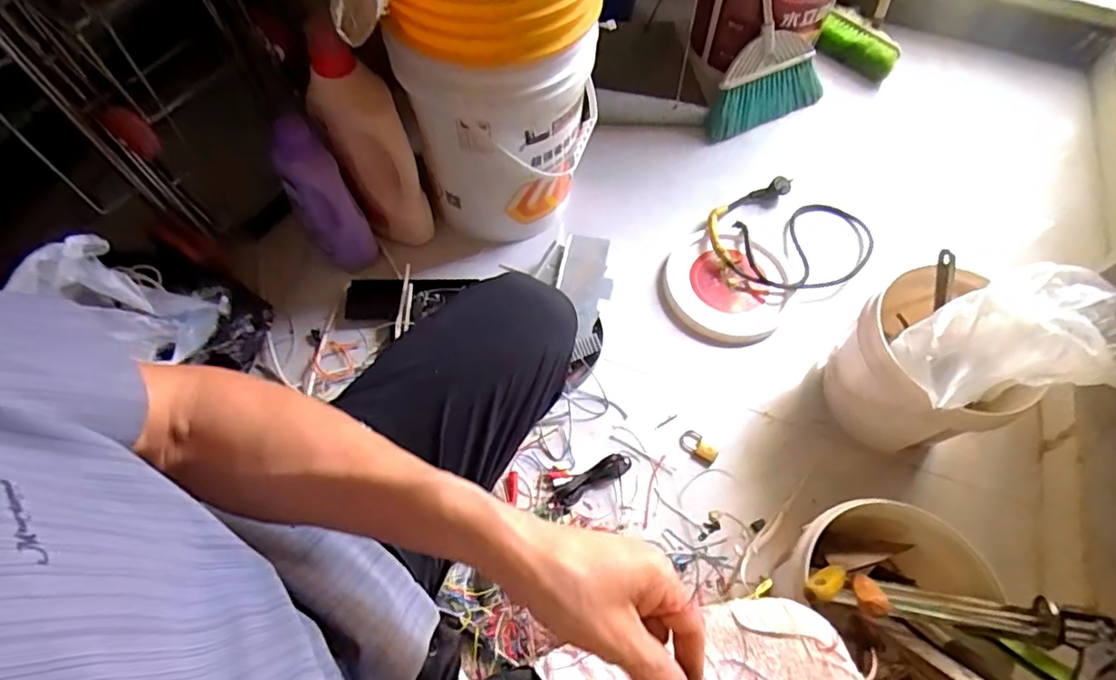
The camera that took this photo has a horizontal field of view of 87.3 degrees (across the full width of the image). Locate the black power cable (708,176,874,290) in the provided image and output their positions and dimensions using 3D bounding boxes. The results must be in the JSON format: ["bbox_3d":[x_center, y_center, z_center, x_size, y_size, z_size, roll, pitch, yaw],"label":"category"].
[{"bbox_3d":[0.427,-0.186,1.079,0.301,0.050,0.255,16,62,7],"label":"black power cable"}]

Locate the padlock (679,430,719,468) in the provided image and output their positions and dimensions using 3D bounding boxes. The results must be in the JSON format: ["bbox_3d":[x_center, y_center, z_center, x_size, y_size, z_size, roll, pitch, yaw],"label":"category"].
[{"bbox_3d":[0.217,0.166,0.902,0.036,0.013,0.060,-40,69,-20],"label":"padlock"}]

